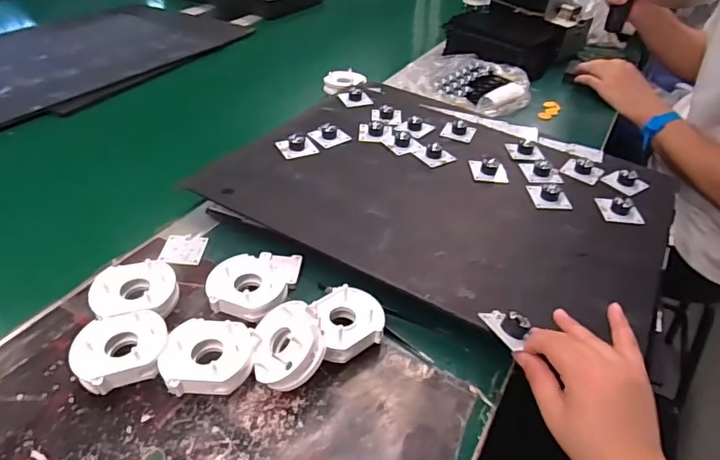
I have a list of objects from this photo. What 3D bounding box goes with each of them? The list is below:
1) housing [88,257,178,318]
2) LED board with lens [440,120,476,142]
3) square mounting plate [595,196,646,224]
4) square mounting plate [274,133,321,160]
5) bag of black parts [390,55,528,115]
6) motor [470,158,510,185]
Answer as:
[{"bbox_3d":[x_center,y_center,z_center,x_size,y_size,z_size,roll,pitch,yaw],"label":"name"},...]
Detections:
[{"bbox_3d":[-0.202,0.063,0.458,0.072,0.038,0.062,0,40,-4],"label":"housing"},{"bbox_3d":[0.139,-0.141,0.707,0.042,0.014,0.037,21,44,20],"label":"LED board with lens"},{"bbox_3d":[0.302,-0.026,0.584,0.046,0.013,0.041,3,40,0],"label":"square mounting plate"},{"bbox_3d":[-0.081,-0.109,0.642,0.045,0.016,0.041,-19,45,-24],"label":"square mounting plate"},{"bbox_3d":[0.190,-0.281,0.919,0.236,0.035,0.232,12,39,9],"label":"bag of black parts"},{"bbox_3d":[0.162,-0.078,0.628,0.045,0.019,0.042,6,40,3],"label":"motor"}]

